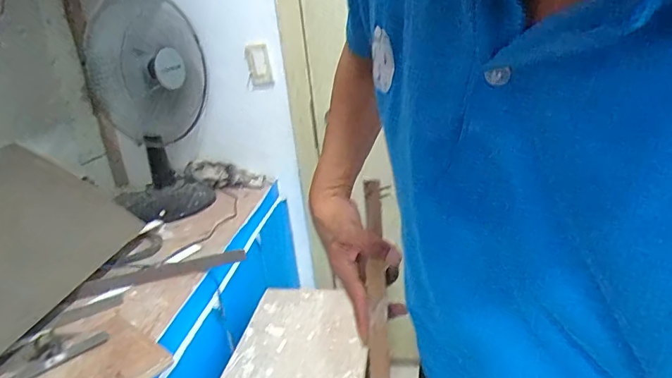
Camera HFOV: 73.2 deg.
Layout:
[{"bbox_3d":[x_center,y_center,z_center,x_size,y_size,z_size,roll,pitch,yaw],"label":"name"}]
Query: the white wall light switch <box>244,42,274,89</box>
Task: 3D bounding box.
[{"bbox_3d":[-0.238,-0.372,1.384,0.088,0.134,0.017,-26,34,-32],"label":"white wall light switch"}]

